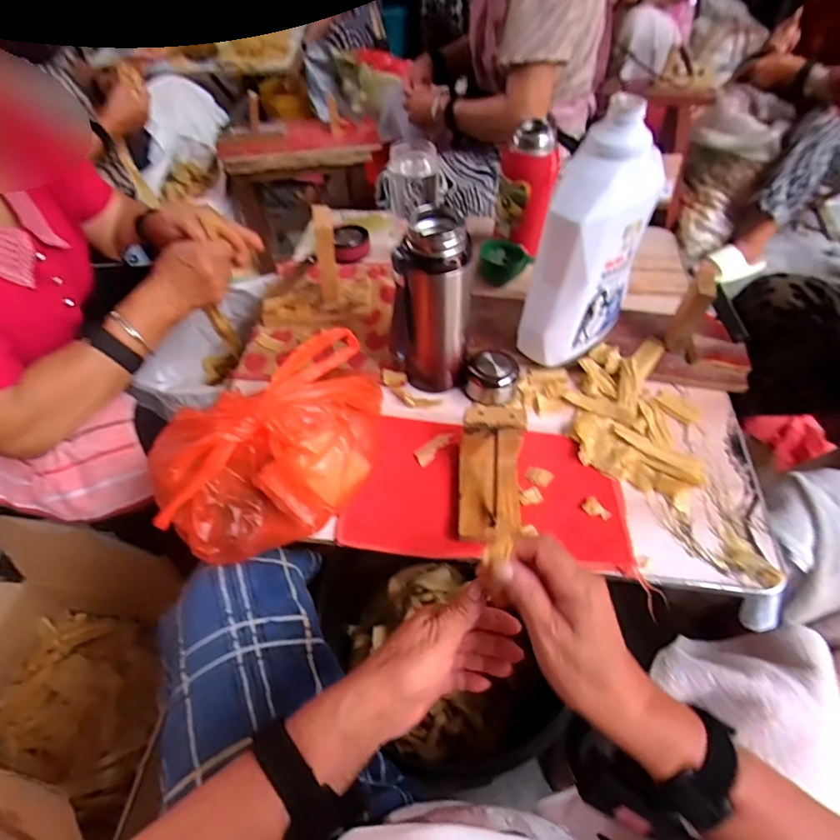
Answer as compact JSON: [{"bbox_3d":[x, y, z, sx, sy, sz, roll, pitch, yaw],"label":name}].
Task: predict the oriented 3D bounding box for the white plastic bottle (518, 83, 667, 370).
[{"bbox_3d":[0.180,-0.174,0.514,0.081,0.278,0.102,39,61,23],"label":"white plastic bottle"}]

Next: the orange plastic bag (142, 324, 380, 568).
[{"bbox_3d":[-0.132,0.026,0.467,0.235,0.112,0.144,-19,57,-16],"label":"orange plastic bag"}]

